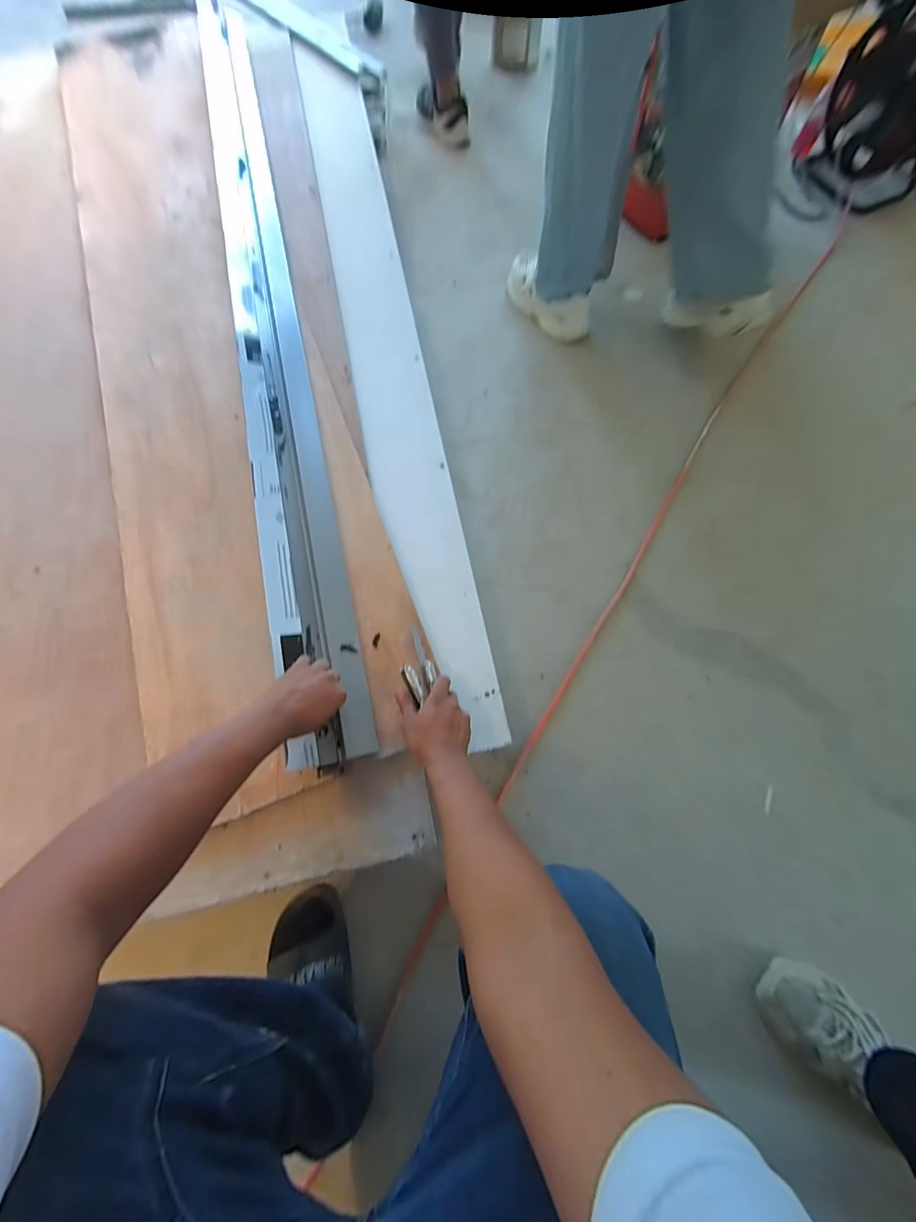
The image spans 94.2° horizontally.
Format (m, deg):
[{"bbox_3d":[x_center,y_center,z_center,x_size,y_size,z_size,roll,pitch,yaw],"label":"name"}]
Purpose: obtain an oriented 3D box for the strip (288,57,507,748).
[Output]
[{"bbox_3d":[-0.186,-0.698,0.960,0.154,0.012,1.948,-11,71,-6],"label":"strip"}]

